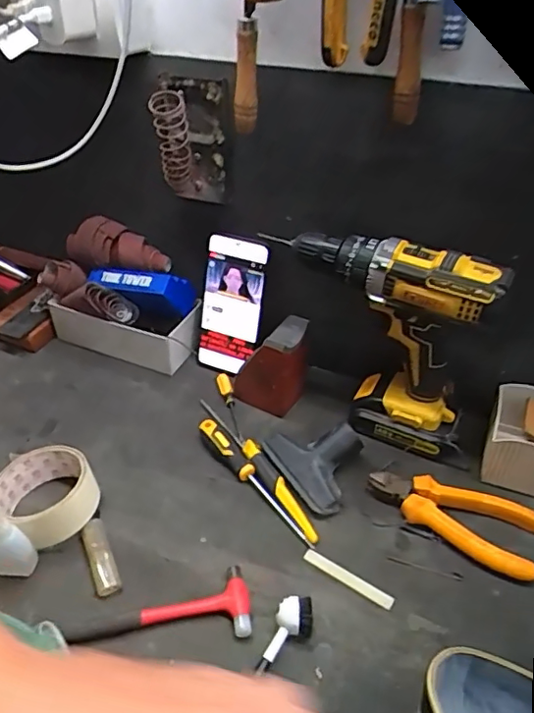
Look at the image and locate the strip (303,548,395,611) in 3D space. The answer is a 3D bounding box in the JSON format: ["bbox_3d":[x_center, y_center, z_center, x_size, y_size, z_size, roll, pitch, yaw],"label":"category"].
[{"bbox_3d":[0.067,0.185,0.463,0.080,0.004,0.011,25,44,27],"label":"strip"}]

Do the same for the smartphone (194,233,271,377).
[{"bbox_3d":[-0.042,-0.056,0.636,0.074,0.161,0.011,17,23,19],"label":"smartphone"}]

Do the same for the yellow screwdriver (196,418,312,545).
[{"bbox_3d":[-0.014,0.116,0.529,0.017,0.020,0.165,-26,46,-29],"label":"yellow screwdriver"}]

